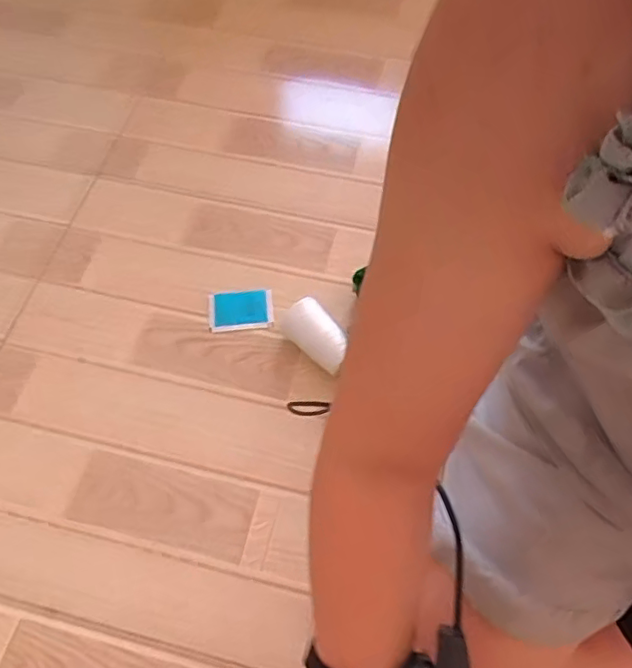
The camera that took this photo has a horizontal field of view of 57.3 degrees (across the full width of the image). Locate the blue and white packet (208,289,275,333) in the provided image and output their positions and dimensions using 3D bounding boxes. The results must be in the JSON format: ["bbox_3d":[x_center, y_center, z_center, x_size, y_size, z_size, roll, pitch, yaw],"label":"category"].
[{"bbox_3d":[-0.103,-0.034,0.786,0.086,0.012,0.061,-7,65,-1],"label":"blue and white packet"}]

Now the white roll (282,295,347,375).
[{"bbox_3d":[0.000,-0.002,0.740,0.095,0.055,0.053,38,69,19],"label":"white roll"}]

